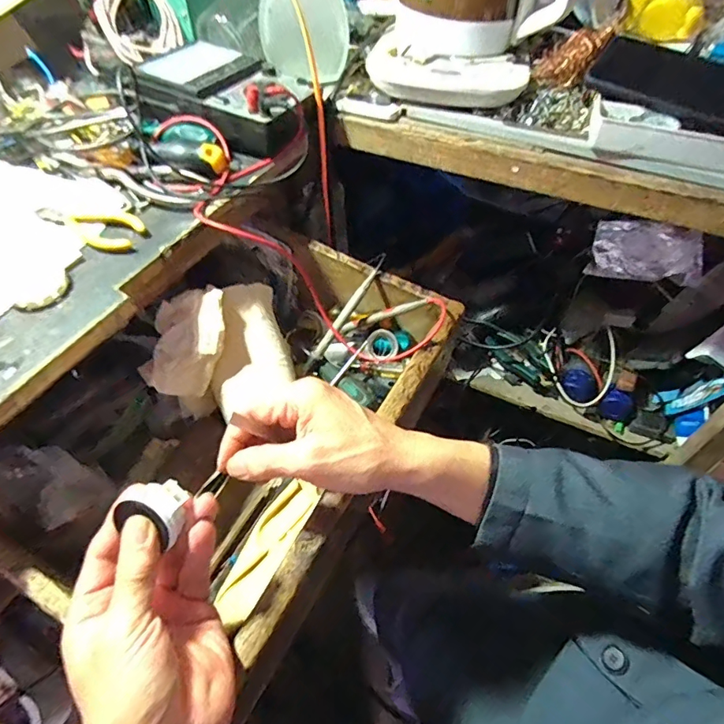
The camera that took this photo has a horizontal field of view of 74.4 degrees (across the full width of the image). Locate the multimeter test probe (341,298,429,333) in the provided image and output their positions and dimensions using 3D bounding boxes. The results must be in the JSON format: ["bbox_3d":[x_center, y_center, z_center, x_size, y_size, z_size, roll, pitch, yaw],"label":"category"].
[{"bbox_3d":[0.023,-0.051,0.509,0.105,0.008,0.014,-17,44,29],"label":"multimeter test probe"}]

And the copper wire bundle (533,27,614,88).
[{"bbox_3d":[0.215,-0.315,0.490,0.065,0.043,0.059,18,53,13],"label":"copper wire bundle"}]

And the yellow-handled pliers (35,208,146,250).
[{"bbox_3d":[-0.234,-0.116,0.400,0.098,0.010,0.035,11,52,8],"label":"yellow-handled pliers"}]

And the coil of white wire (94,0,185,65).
[{"bbox_3d":[-0.263,-0.399,0.551,0.084,0.084,0.020,-36,29,-22],"label":"coil of white wire"}]

